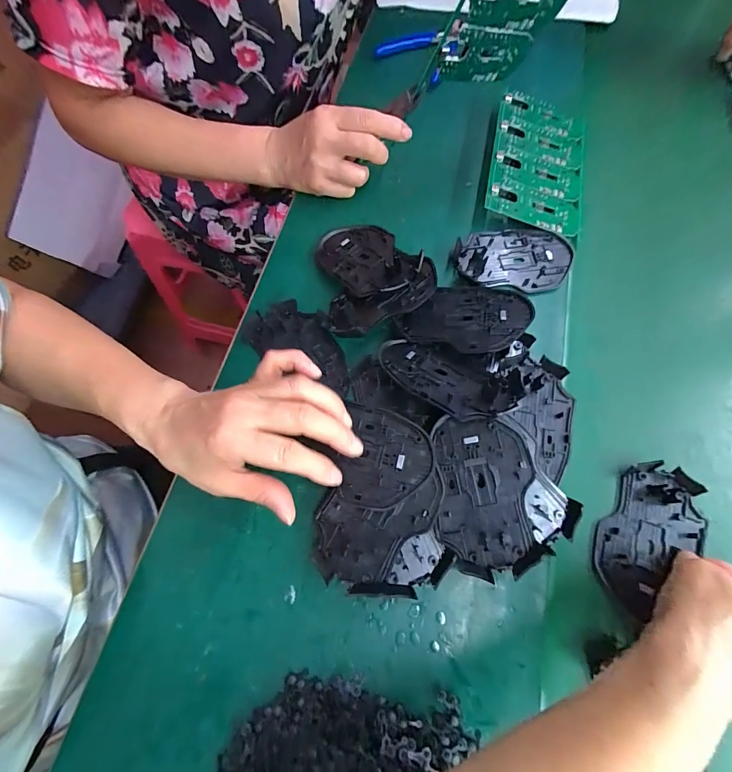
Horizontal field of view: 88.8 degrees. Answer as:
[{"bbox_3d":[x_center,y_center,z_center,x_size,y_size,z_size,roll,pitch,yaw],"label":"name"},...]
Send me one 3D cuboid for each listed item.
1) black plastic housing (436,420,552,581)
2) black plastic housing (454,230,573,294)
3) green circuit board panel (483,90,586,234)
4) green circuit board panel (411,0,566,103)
[{"bbox_3d":[0.086,0.078,0.271,0.069,0.011,0.107,-10,75,13],"label":"black plastic housing"},{"bbox_3d":[0.146,-0.124,0.369,0.112,0.008,0.068,2,70,1],"label":"black plastic housing"},{"bbox_3d":[0.186,-0.246,0.405,0.104,0.008,0.176,17,70,-6],"label":"green circuit board panel"},{"bbox_3d":[0.107,-0.299,0.319,0.099,0.106,0.007,-17,87,-22],"label":"green circuit board panel"}]

